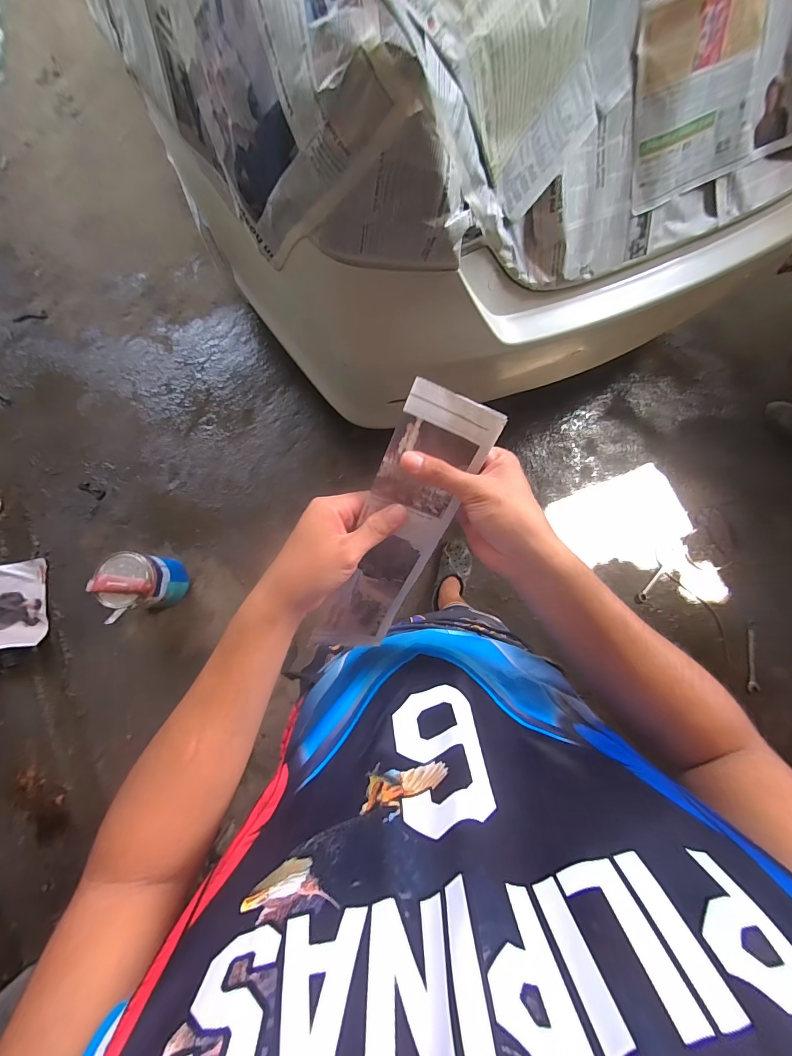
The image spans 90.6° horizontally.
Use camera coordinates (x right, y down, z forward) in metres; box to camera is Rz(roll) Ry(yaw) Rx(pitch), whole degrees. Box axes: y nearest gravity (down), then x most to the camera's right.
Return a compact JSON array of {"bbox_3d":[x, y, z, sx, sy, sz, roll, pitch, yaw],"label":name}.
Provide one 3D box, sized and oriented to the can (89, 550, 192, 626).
[{"bbox_3d":[-0.766,0.165,1.191,0.174,0.227,0.181,1,82,-4],"label":"can"}]

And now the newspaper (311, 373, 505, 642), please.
[{"bbox_3d":[0.001,0.008,0.351,0.075,0.014,0.257,19,112,-16],"label":"newspaper"}]

